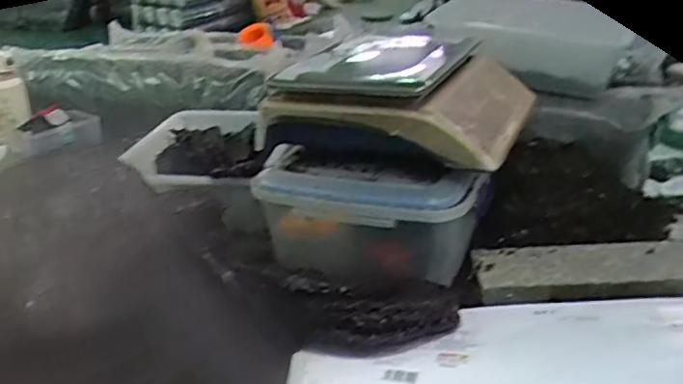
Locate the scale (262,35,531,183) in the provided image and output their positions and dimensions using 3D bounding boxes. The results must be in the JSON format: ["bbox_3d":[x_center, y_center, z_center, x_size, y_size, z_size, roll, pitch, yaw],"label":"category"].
[{"bbox_3d":[0.094,-0.153,0.968,0.346,0.142,0.312,6,25,18],"label":"scale"}]

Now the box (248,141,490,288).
[{"bbox_3d":[0.033,0.024,0.890,0.307,0.152,0.132,5,25,16],"label":"box"}]

